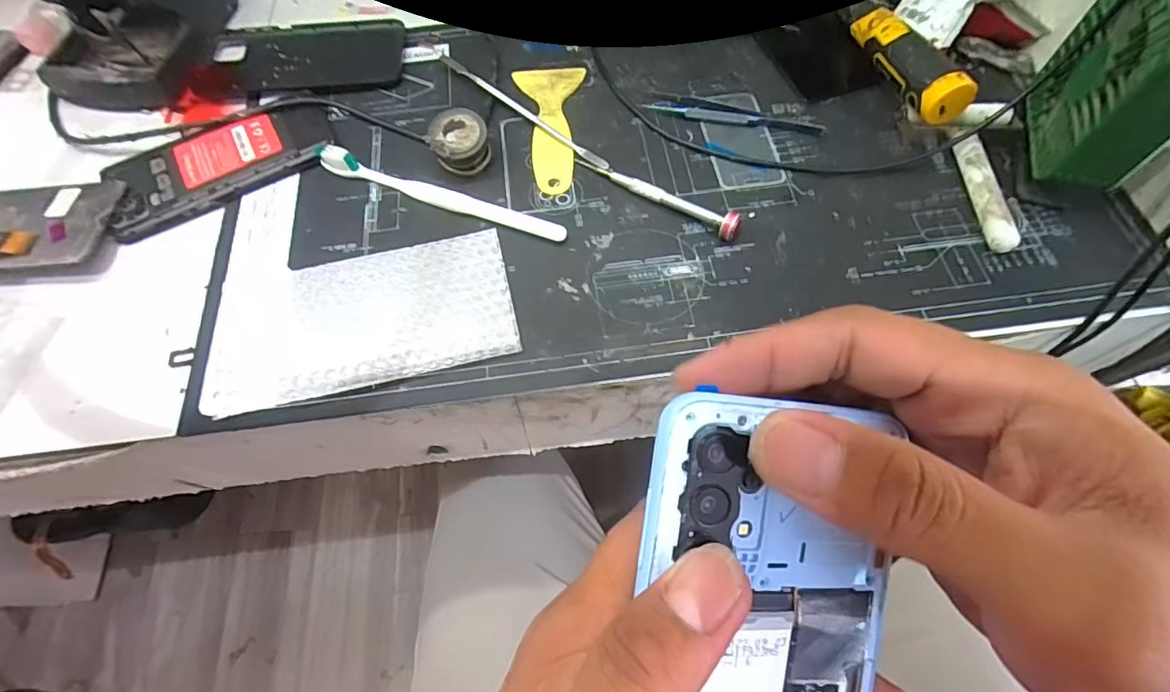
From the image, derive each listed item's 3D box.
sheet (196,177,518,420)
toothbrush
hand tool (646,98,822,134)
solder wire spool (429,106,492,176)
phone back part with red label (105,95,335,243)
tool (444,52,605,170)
[{"bbox_3d":[-0.142,-0.050,0.330,0.175,0.008,0.166,-12,64,-4],"label":"sheet"},{"bbox_3d":[-0.097,-0.105,0.352,0.180,0.016,0.016,19,66,11],"label":"toothbrush"},{"bbox_3d":[0.108,-0.168,0.383,0.123,0.005,0.020,13,65,8],"label":"hand tool"},{"bbox_3d":[-0.086,-0.140,0.363,0.037,0.028,0.035,-1,63,1],"label":"solder wire spool"},{"bbox_3d":[-0.257,-0.132,0.372,0.150,0.007,0.069,-23,65,-10],"label":"phone back part with red label"},{"bbox_3d":[-0.048,-0.175,0.391,0.168,0.008,0.008,38,70,18],"label":"tool"}]

